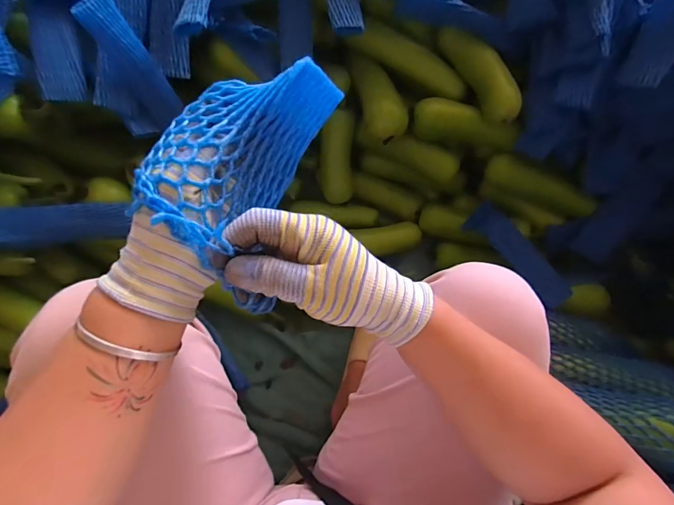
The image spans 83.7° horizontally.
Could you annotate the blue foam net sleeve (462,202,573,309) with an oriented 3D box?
[{"bbox_3d":[0.322,0.003,0.658,0.054,0.020,0.212,-38,77,-11],"label":"blue foam net sleeve"}]

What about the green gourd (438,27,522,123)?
[{"bbox_3d":[0.229,-0.291,0.609,0.062,0.053,0.185,-24,75,-8],"label":"green gourd"}]

